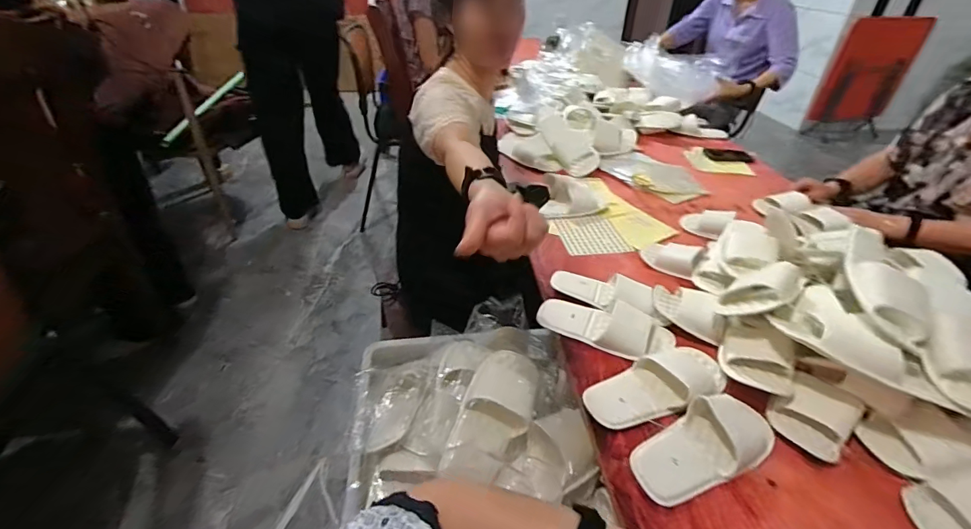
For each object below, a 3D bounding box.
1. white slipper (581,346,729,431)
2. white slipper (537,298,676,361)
[{"bbox_3d":[0.263,0.185,0.682,0.236,0.048,0.103,-14,39,-25],"label":"white slipper"},{"bbox_3d":[0.211,0.089,0.774,0.229,0.062,0.101,20,37,22],"label":"white slipper"}]

